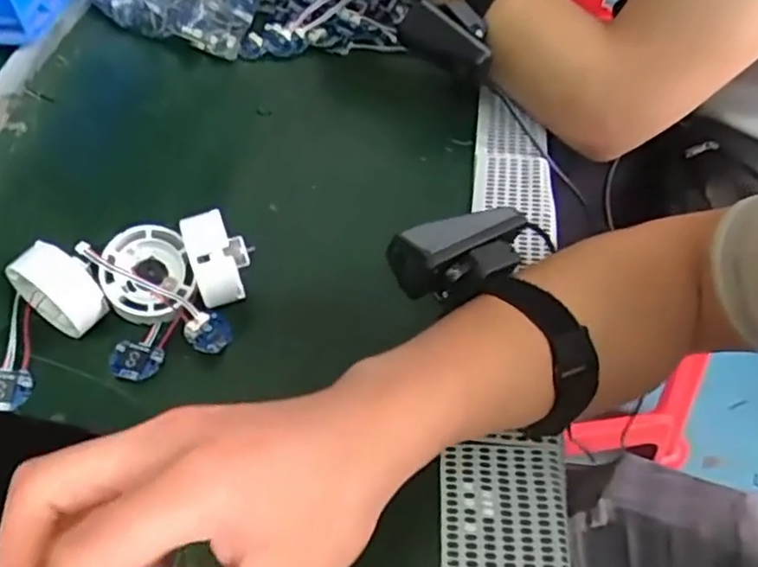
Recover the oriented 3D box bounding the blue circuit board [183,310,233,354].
[{"bbox_3d":[-0.098,0.028,0.400,0.029,0.007,0.024,-37,100,-52],"label":"blue circuit board"}]

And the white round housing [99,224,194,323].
[{"bbox_3d":[-0.135,-0.005,0.403,0.053,0.016,0.053,4,73,-14],"label":"white round housing"}]

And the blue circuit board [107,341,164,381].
[{"bbox_3d":[-0.141,0.044,0.397,0.032,0.007,0.024,13,53,12],"label":"blue circuit board"}]

